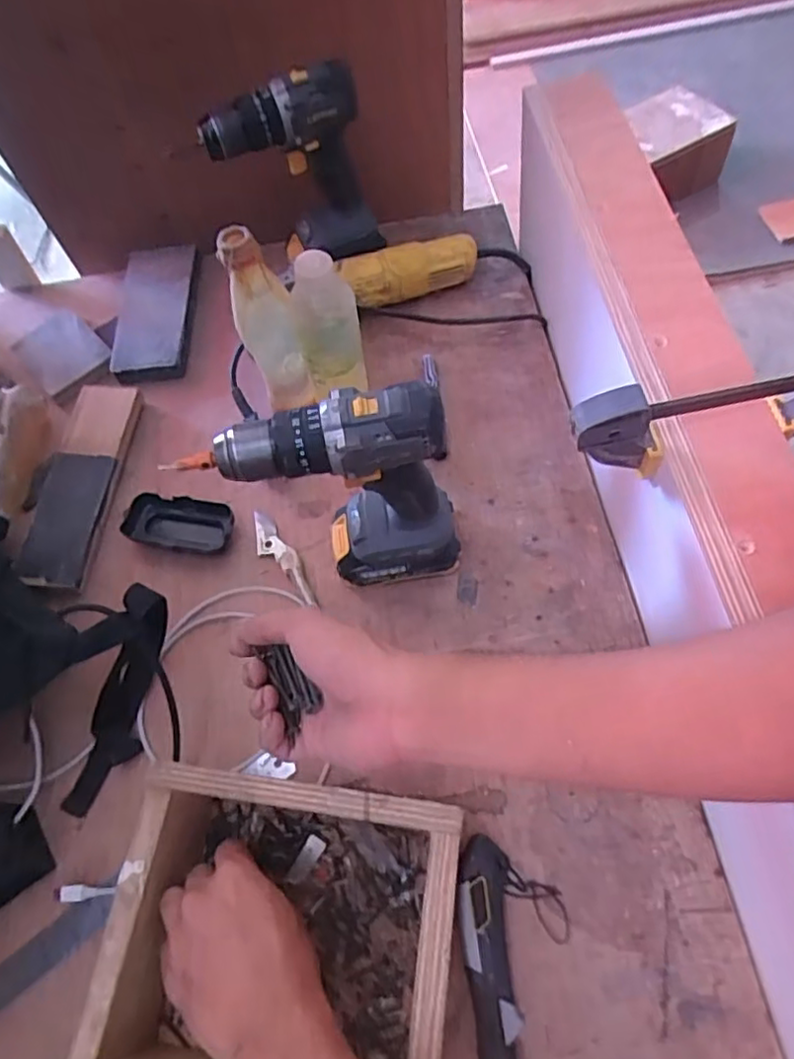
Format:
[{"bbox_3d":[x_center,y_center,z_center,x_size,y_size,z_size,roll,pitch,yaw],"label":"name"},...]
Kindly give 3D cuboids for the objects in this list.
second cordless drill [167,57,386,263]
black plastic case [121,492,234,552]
[{"bbox_3d":[-0.105,-0.372,0.694,0.174,0.198,0.063,-32,64,-11],"label":"second cordless drill"},{"bbox_3d":[-0.221,-0.006,0.651,0.115,0.022,0.052,9,64,10],"label":"black plastic case"}]

